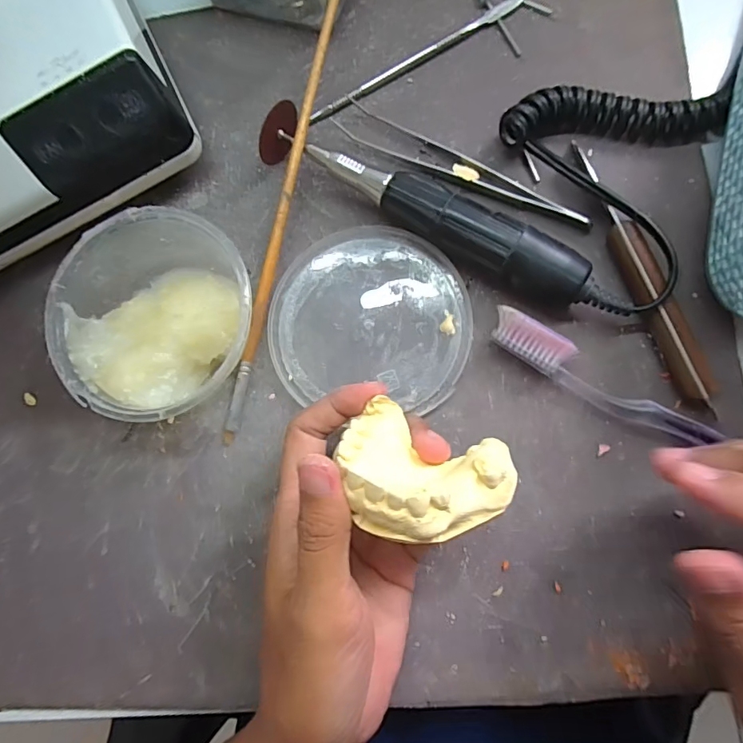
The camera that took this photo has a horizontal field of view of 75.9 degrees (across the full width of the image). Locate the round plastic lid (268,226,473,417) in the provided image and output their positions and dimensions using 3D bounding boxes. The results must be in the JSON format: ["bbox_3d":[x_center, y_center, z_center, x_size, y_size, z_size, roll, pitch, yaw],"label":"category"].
[{"bbox_3d":[-0.001,-0.030,0.251,0.102,0.006,0.092,5,84,7],"label":"round plastic lid"}]

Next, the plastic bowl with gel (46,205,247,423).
[{"bbox_3d":[-0.116,-0.033,0.247,0.104,0.042,0.096,-1,83,7],"label":"plastic bowl with gel"}]

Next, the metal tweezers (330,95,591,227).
[{"bbox_3d":[0.046,-0.107,0.253,0.142,0.008,0.020,30,88,9],"label":"metal tweezers"}]

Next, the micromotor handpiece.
[{"bbox_3d":[0.024,-0.084,0.243,0.177,0.028,0.027,31,88,9],"label":"micromotor handpiece"}]

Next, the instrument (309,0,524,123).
[{"bbox_3d":[0.025,-0.174,0.264,0.135,0.008,0.010,-29,81,3],"label":"instrument"}]

